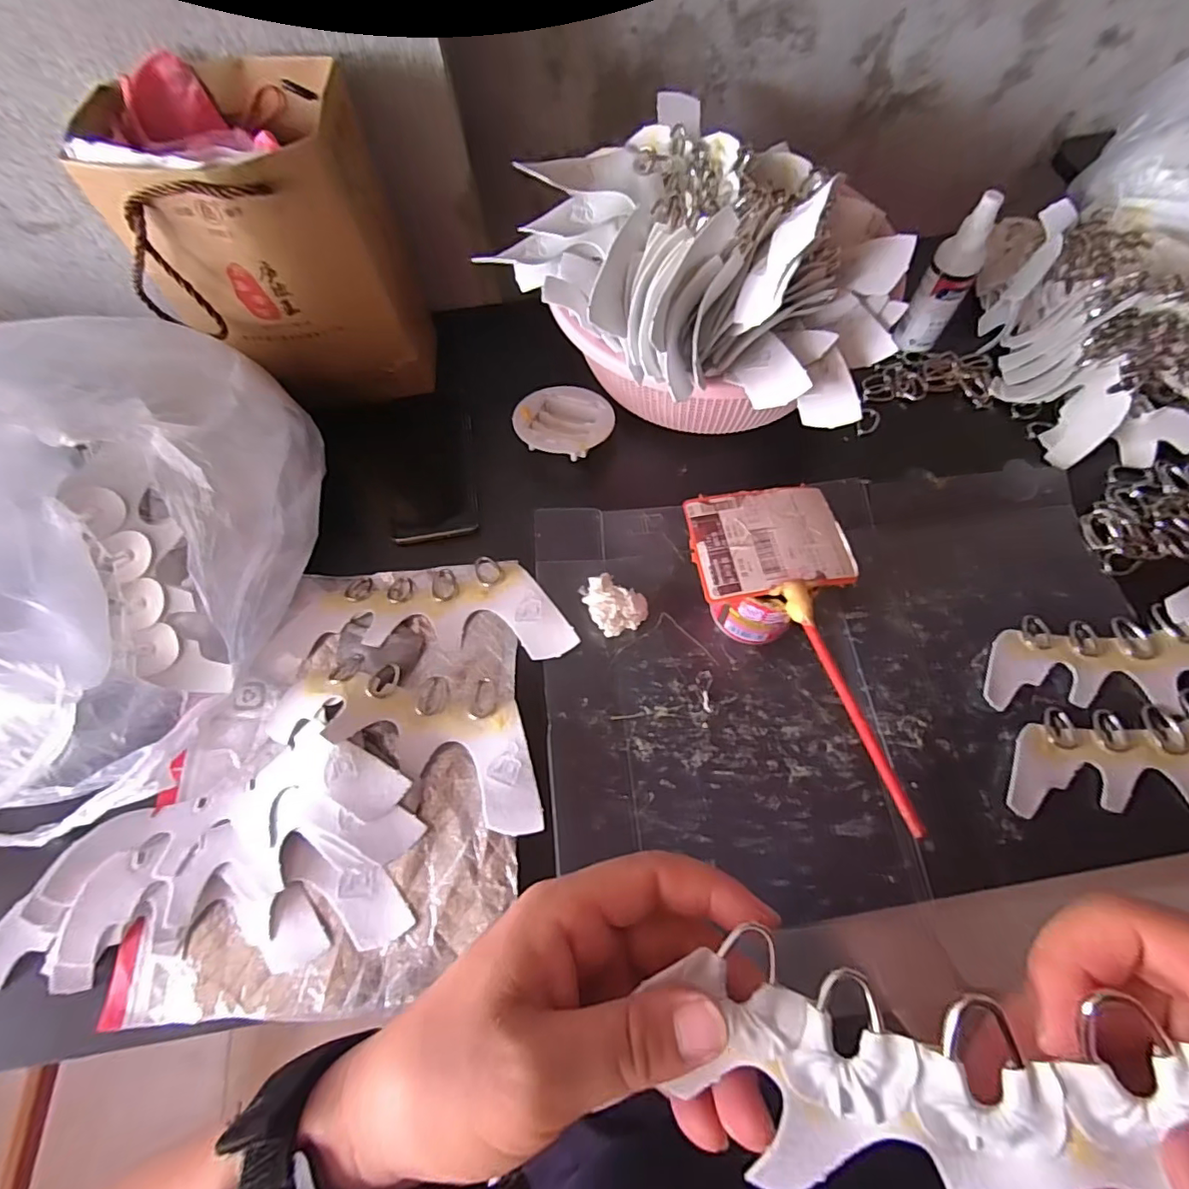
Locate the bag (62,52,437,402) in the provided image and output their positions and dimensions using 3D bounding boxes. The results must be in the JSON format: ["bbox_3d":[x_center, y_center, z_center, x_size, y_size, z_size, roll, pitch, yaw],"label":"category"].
[{"bbox_3d":[-0.245,-0.271,0.440,0.169,0.194,0.136,-9,66,-2],"label":"bag"}]

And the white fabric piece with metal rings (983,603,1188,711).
[{"bbox_3d":[0.379,0.048,0.387,0.206,0.007,0.076,4,66,4],"label":"white fabric piece with metal rings"}]

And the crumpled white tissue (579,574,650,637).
[{"bbox_3d":[0.016,0.006,0.418,0.042,0.024,0.047,-24,67,-8],"label":"crumpled white tissue"}]

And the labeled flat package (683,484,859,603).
[{"bbox_3d":[0.117,-0.037,0.371,0.101,0.007,0.079,-8,65,-1],"label":"labeled flat package"}]

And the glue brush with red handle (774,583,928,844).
[{"bbox_3d":[0.137,0.052,0.303,0.020,0.007,0.156,-9,48,-2],"label":"glue brush with red handle"}]

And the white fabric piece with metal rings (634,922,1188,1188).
[{"bbox_3d":[0.090,0.140,0.152,0.142,0.016,0.064,5,87,16],"label":"white fabric piece with metal rings"}]

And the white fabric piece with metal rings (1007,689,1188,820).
[{"bbox_3d":[0.376,0.105,0.361,0.207,0.008,0.080,2,66,3],"label":"white fabric piece with metal rings"}]

